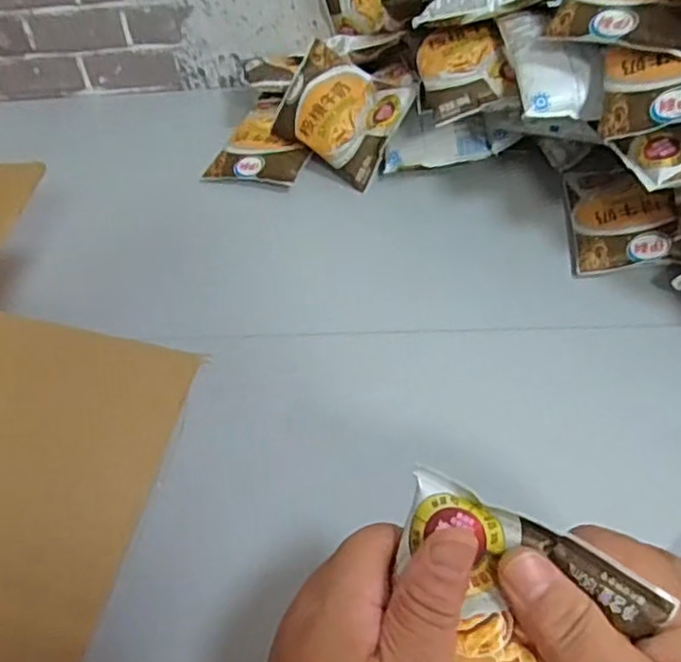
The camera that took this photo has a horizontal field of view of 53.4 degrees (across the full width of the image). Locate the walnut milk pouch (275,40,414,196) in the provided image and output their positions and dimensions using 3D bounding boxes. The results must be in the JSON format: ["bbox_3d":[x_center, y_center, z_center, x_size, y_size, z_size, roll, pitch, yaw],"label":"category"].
[{"bbox_3d":[-0.002,-0.202,0.627,0.121,0.024,0.095,38,98,22],"label":"walnut milk pouch"}]

